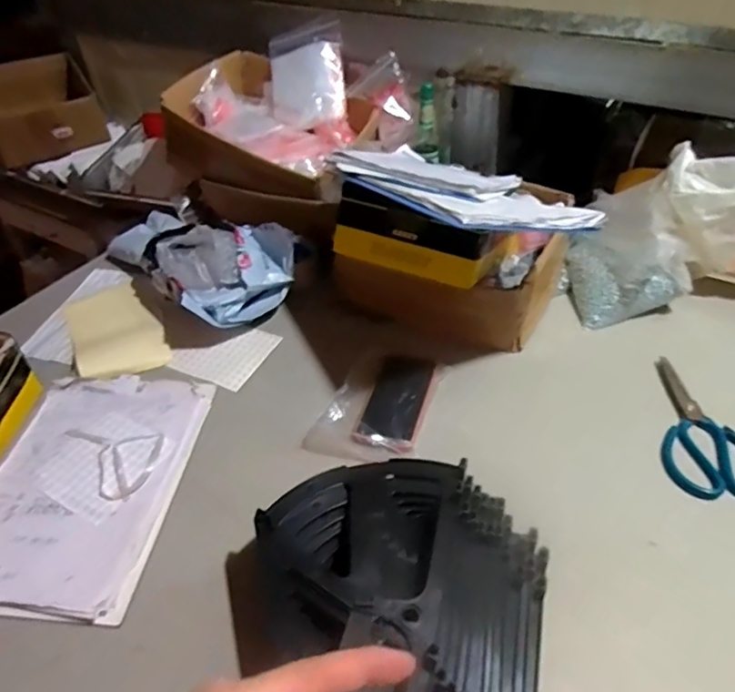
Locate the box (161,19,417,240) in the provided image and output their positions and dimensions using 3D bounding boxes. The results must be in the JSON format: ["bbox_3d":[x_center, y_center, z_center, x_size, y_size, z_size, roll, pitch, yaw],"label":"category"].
[{"bbox_3d":[-0.141,-0.391,1.024,0.351,0.210,0.328,26,50,28],"label":"box"}]

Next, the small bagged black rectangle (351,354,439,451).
[{"bbox_3d":[0.041,0.065,0.735,0.076,0.017,0.161,11,45,16],"label":"small bagged black rectangle"}]

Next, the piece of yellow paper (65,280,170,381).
[{"bbox_3d":[-0.391,-0.030,0.874,0.124,0.017,0.222,-23,46,-19],"label":"piece of yellow paper"}]

